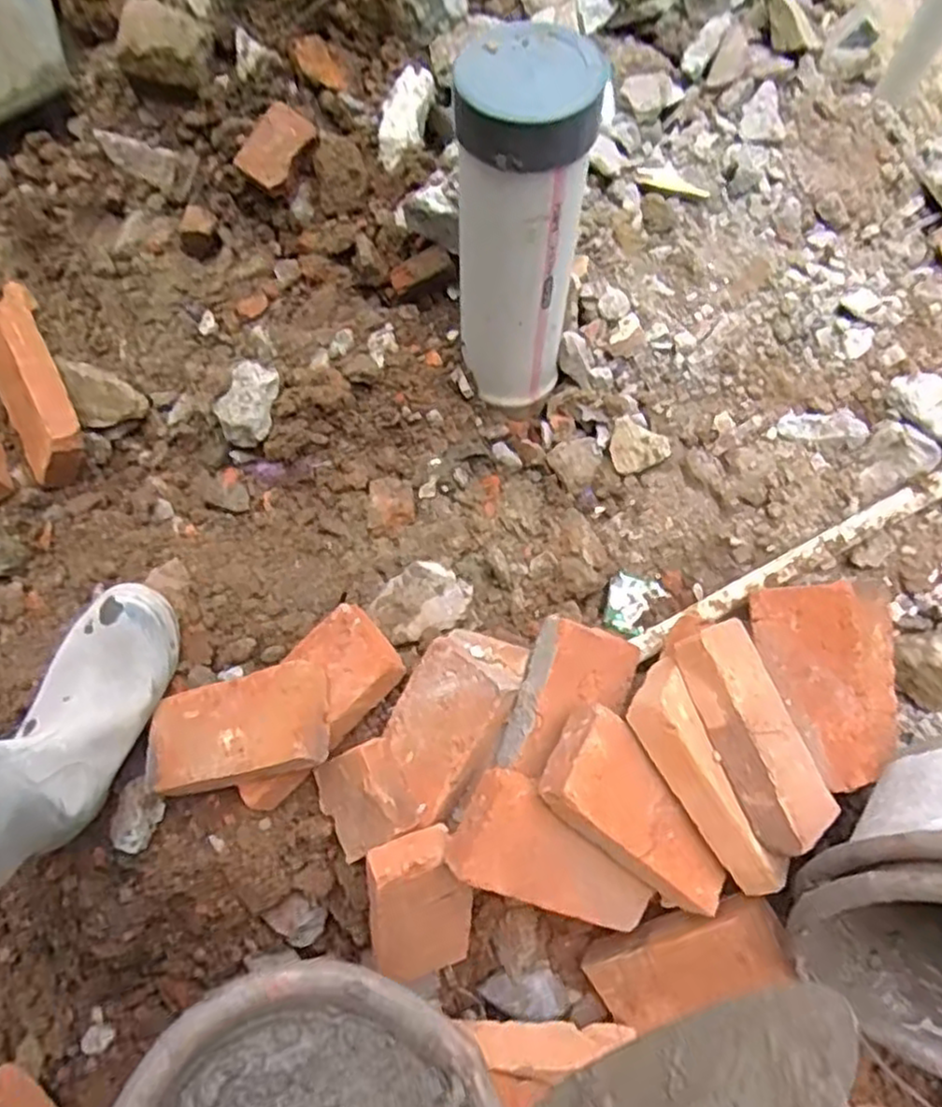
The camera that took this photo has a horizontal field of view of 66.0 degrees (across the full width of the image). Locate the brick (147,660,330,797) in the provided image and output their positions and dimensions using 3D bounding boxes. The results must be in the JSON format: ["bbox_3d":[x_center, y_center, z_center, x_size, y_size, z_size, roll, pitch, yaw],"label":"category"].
[{"bbox_3d":[-0.225,0.165,0.678,0.184,0.046,0.093,-17,69,18],"label":"brick"}]

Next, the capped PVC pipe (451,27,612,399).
[{"bbox_3d":[0.047,-0.300,0.723,0.116,0.360,0.125,-1,70,-1],"label":"capped PVC pipe"}]

